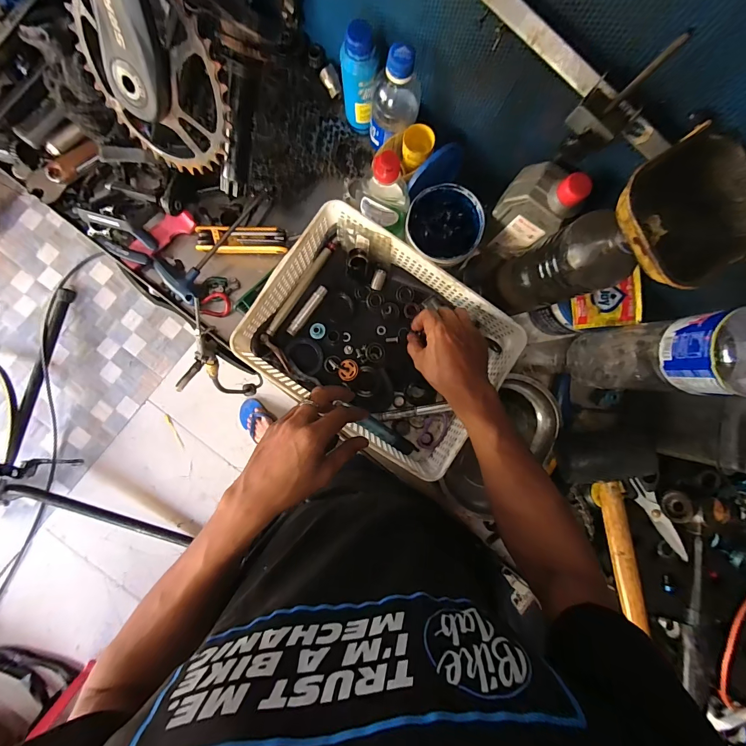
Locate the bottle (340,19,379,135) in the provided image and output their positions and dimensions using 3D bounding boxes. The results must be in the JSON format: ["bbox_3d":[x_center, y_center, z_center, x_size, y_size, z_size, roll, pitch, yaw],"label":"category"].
[{"bbox_3d":[-0.018,-0.379,0.464,0.044,0.141,0.038,1,89,-3],"label":"bottle"}]

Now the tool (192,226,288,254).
[{"bbox_3d":[-0.192,-0.195,0.521,0.128,0.025,0.035,0,89,-3],"label":"tool"}]

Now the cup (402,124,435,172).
[{"bbox_3d":[0.059,-0.296,0.468,0.038,0.035,0.042,0,89,-3],"label":"cup"}]

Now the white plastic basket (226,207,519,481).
[{"bbox_3d":[0.011,-0.043,0.504,0.322,0.079,0.245,34,87,-2],"label":"white plastic basket"}]

